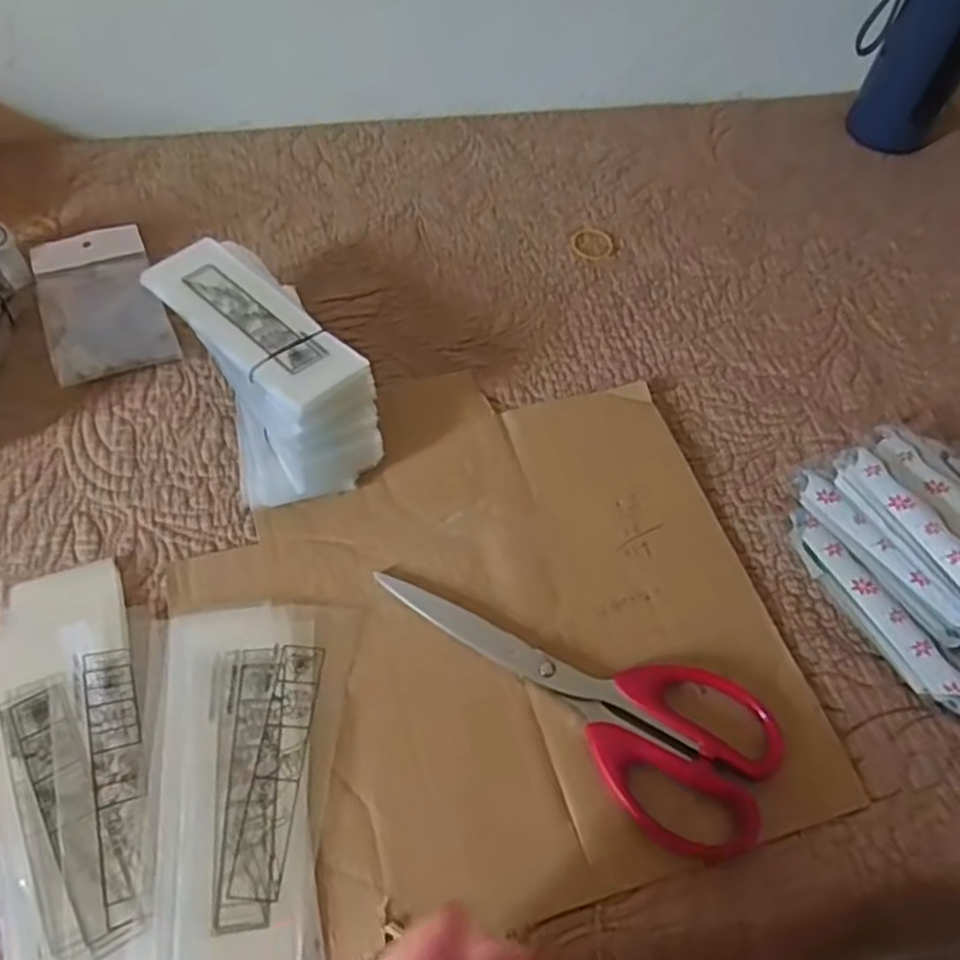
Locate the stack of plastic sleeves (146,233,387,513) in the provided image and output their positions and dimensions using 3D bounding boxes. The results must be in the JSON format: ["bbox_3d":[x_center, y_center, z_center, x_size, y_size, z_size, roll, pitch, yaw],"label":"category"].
[{"bbox_3d":[-0.123,-0.069,0.427,0.078,0.051,0.173,-25,60,-19],"label":"stack of plastic sleeves"}]

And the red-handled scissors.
[{"bbox_3d":[0.046,0.089,0.353,0.195,0.010,0.075,34,60,18],"label":"red-handled scissors"}]

